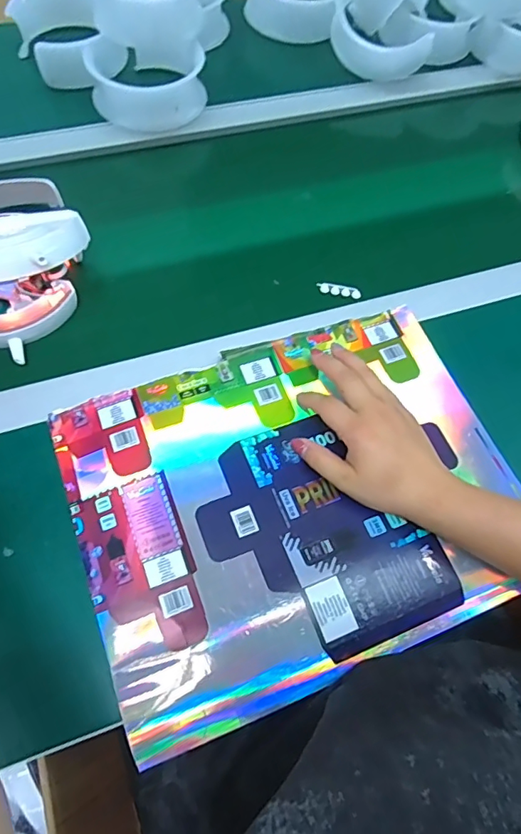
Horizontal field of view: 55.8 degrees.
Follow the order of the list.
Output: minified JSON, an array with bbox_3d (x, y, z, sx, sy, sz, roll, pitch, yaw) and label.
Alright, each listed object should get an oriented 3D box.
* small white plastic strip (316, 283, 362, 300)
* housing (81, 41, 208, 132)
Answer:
[{"bbox_3d":[0.086,-0.138,0.534,0.046,0.006,0.013,12,64,3],"label":"small white plastic strip"},{"bbox_3d":[-0.140,-0.415,0.622,0.143,0.056,0.082,-8,66,-9],"label":"housing"}]

